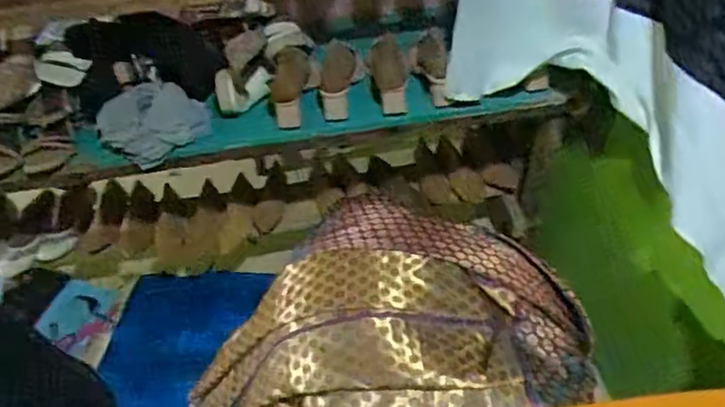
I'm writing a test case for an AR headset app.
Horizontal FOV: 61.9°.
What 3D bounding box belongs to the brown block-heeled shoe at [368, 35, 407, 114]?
[{"bbox_3d":[0.052,-0.272,1.253,0.076,0.061,0.187,-8,45,-4],"label":"brown block-heeled shoe"}]

